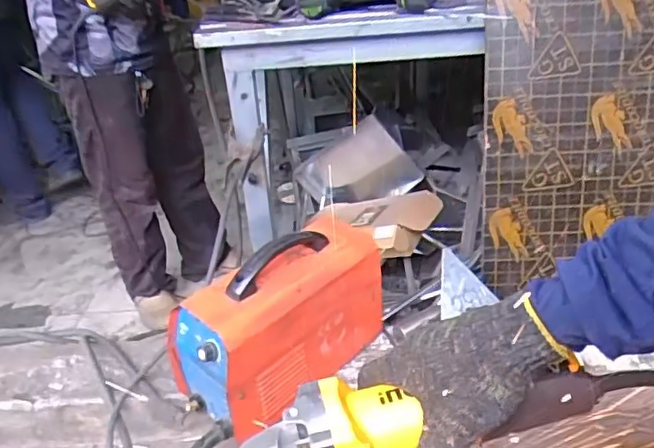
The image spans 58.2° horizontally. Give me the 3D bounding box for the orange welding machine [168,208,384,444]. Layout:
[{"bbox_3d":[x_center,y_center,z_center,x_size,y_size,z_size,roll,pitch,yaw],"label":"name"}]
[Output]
[{"bbox_3d":[-0.072,0.137,0.923,0.149,0.217,0.321,22,38,39],"label":"orange welding machine"}]

